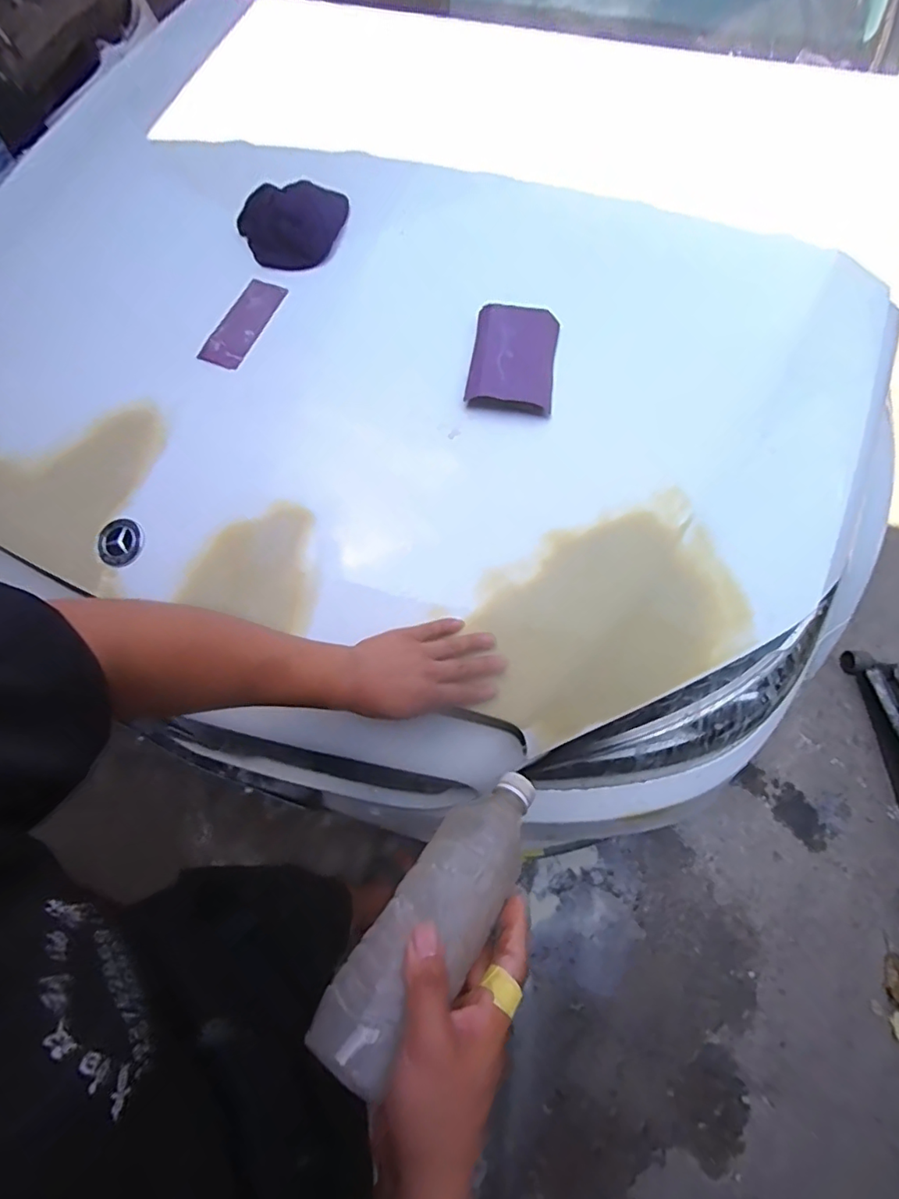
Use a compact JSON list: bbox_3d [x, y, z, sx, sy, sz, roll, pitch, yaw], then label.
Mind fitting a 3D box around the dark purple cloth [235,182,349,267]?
[{"bbox_3d":[-0.198,-0.504,0.698,0.148,0.051,0.113,-24,65,-12],"label":"dark purple cloth"}]

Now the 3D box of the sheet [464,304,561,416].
[{"bbox_3d":[0.078,-0.294,0.626,0.098,0.018,0.128,9,80,0],"label":"sheet"}]

